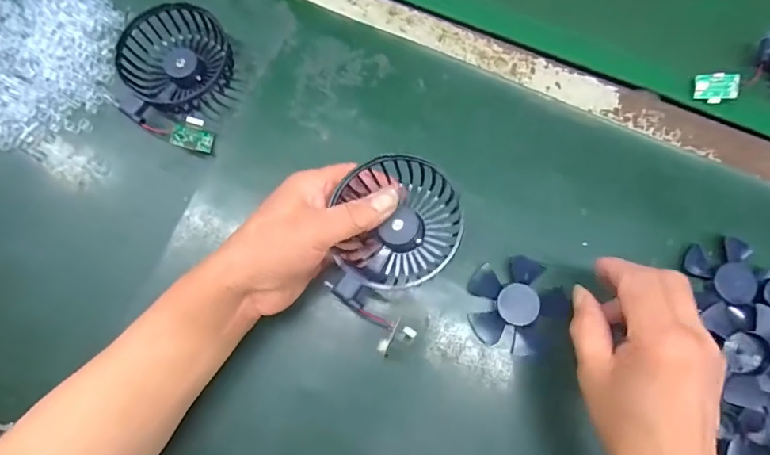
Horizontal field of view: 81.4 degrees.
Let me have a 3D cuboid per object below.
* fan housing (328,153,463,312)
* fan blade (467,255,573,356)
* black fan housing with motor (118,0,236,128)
[{"bbox_3d":[0.005,-0.003,0.306,0.096,0.023,0.088,0,79,0],"label":"fan housing"},{"bbox_3d":[0.099,0.058,0.339,0.071,0.016,0.069,0,79,0],"label":"fan blade"},{"bbox_3d":[-0.174,-0.136,0.373,0.083,0.028,0.089,0,79,0],"label":"black fan housing with motor"}]

